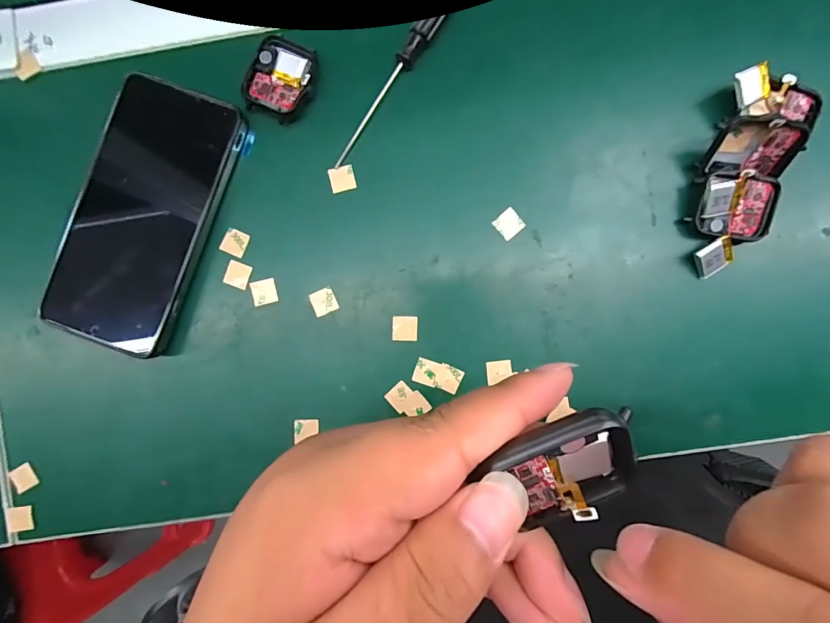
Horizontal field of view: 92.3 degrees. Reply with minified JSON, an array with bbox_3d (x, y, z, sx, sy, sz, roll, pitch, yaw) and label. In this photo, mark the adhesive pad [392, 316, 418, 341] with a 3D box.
[{"bbox_3d":[-0.006,0.011,0.247,0.015,0.004,0.015,1,91,2],"label":"adhesive pad"}]

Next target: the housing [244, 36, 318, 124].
[{"bbox_3d":[-0.081,-0.142,0.244,0.041,0.011,0.045,27,92,1],"label":"housing"}]

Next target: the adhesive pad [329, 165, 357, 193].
[{"bbox_3d":[-0.046,-0.083,0.249,0.015,0.004,0.015,-14,90,2],"label":"adhesive pad"}]

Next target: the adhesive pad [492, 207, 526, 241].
[{"bbox_3d":[0.058,-0.054,0.245,0.016,0.004,0.015,-40,89,2],"label":"adhesive pad"}]

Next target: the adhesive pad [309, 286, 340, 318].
[{"bbox_3d":[-0.057,-0.006,0.249,0.015,0.004,0.015,-24,90,2],"label":"adhesive pad"}]

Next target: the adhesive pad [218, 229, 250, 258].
[{"bbox_3d":[-0.113,-0.043,0.250,0.014,0.004,0.015,23,92,2],"label":"adhesive pad"}]

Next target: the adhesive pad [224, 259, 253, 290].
[{"bbox_3d":[-0.112,-0.023,0.250,0.015,0.004,0.016,20,91,2],"label":"adhesive pad"}]

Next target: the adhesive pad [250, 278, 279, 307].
[{"bbox_3d":[-0.095,-0.012,0.250,0.016,0.004,0.016,-15,90,2],"label":"adhesive pad"}]

